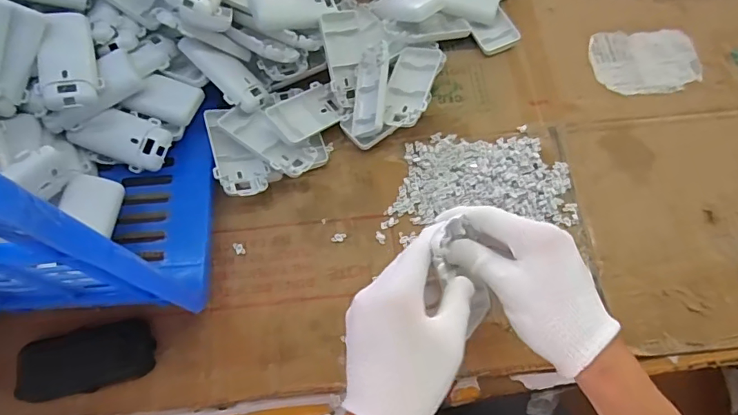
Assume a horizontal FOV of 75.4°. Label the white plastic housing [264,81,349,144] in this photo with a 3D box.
[{"bbox_3d":[-0.062,-0.097,0.491,0.083,0.014,0.048,-32,82,-40],"label":"white plastic housing"}]

